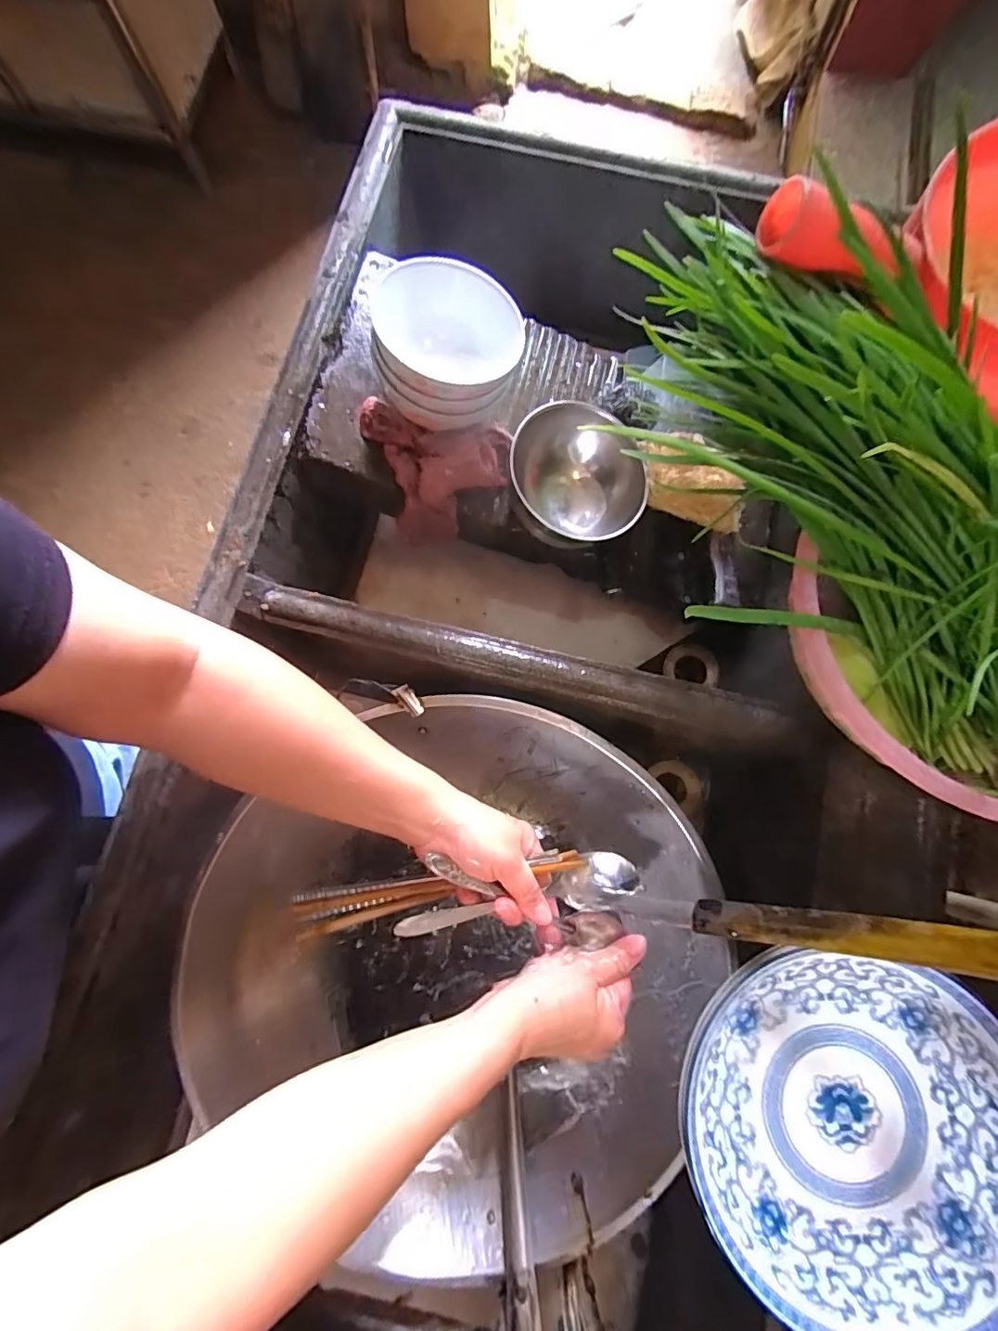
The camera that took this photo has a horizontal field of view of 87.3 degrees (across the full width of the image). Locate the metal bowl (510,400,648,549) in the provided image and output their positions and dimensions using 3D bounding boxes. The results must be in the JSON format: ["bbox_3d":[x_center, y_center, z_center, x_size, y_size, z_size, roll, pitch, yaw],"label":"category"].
[{"bbox_3d":[0.063,-0.149,0.435,0.108,0.058,0.114,-42,80,-7],"label":"metal bowl"}]

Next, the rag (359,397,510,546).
[{"bbox_3d":[-0.057,-0.162,0.453,0.119,0.078,0.084,10,79,4],"label":"rag"}]

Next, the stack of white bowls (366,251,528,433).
[{"bbox_3d":[-0.037,-0.242,0.402,0.106,0.068,0.104,-3,78,1],"label":"stack of white bowls"}]

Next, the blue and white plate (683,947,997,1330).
[{"bbox_3d":[0.207,0.271,0.303,0.191,0.032,0.184,0,78,2],"label":"blue and white plate"}]

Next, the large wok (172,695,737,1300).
[{"bbox_3d":[-0.011,0.239,0.422,0.379,0.105,0.396,0,78,2],"label":"large wok"}]

